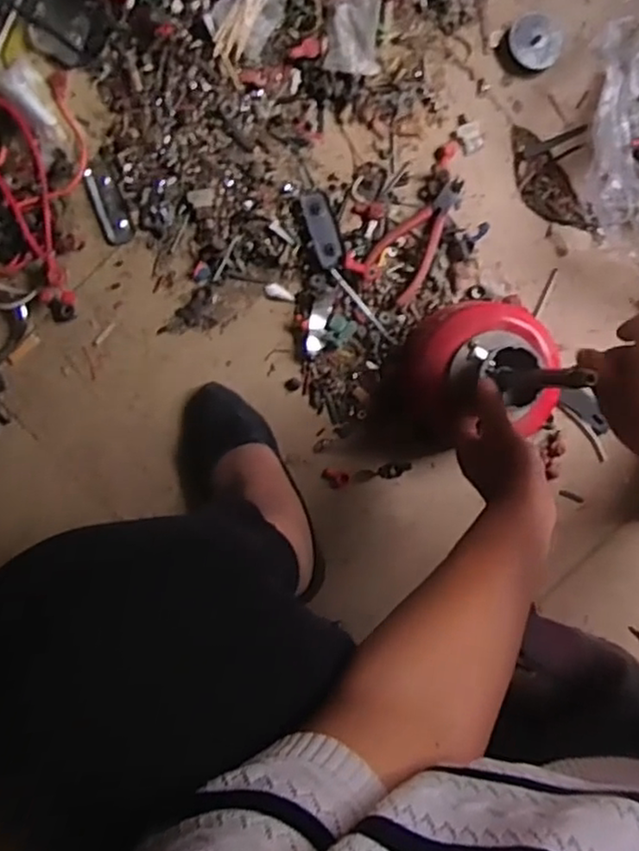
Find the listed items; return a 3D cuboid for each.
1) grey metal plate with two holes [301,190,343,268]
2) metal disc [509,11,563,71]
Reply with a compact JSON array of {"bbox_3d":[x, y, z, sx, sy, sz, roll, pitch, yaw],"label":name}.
[{"bbox_3d":[0.004,-0.206,0.695,0.029,0.013,0.082,-20,96,-2],"label":"grey metal plate with two holes"},{"bbox_3d":[0.226,-0.402,0.696,0.057,0.004,0.049,32,105,-17],"label":"metal disc"}]

